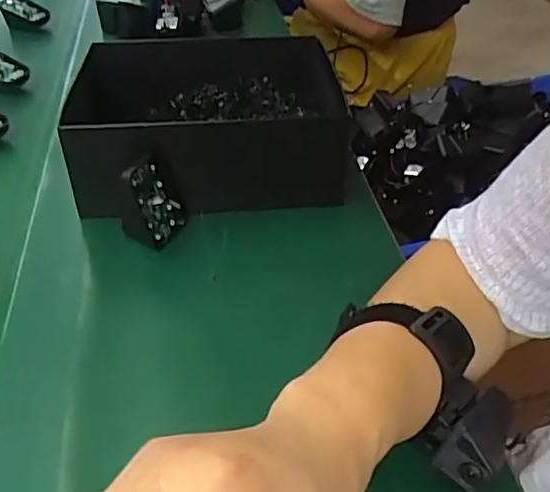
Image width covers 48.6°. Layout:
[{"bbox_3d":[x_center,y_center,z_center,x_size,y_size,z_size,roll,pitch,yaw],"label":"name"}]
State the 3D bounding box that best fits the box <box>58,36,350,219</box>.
[{"bbox_3d":[-0.060,-0.114,0.577,0.235,0.103,0.185,-6,38,-3],"label":"box"}]

